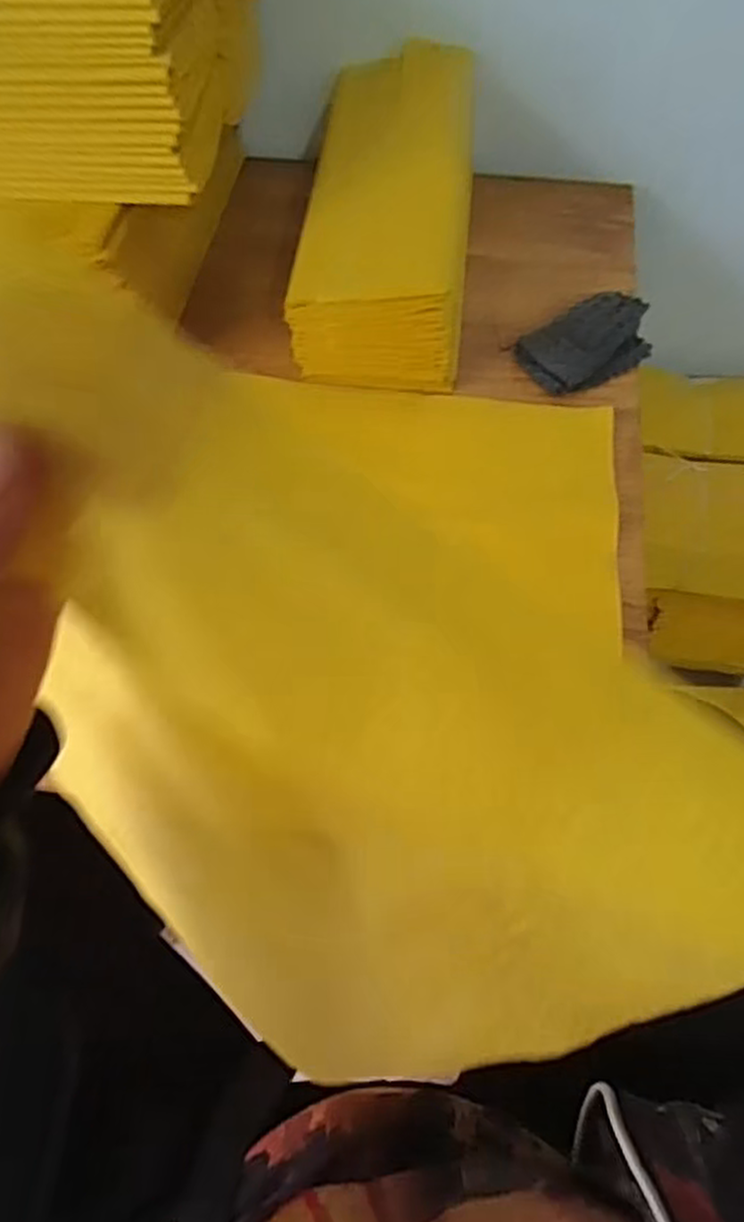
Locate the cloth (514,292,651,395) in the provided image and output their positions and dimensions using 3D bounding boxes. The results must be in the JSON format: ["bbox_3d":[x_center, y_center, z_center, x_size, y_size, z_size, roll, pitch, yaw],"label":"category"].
[{"bbox_3d":[0.181,-0.222,0.582,0.109,0.032,0.060,-30,66,-14],"label":"cloth"}]

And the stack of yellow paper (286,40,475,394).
[{"bbox_3d":[0.017,-0.346,0.610,0.135,0.104,0.314,5,63,4],"label":"stack of yellow paper"}]

